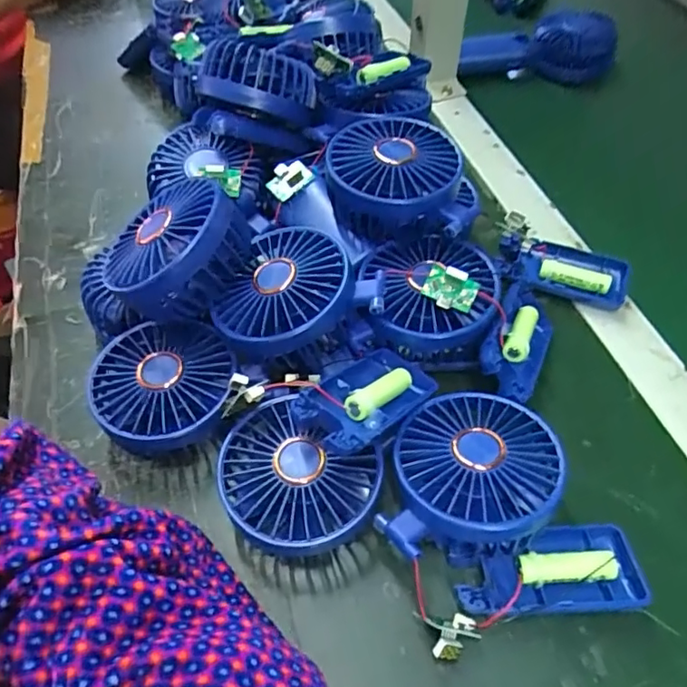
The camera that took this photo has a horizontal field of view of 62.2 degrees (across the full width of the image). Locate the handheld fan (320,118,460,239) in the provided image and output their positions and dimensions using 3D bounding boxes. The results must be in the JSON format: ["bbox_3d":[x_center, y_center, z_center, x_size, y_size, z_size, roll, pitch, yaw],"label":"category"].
[{"bbox_3d":[0.032,-0.110,0.381,0.084,0.046,0.081,-6,53,-4],"label":"handheld fan"}]

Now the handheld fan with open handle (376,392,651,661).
[{"bbox_3d":[0.080,0.089,0.302,0.117,0.053,0.132,-21,55,-14],"label":"handheld fan with open handle"}]

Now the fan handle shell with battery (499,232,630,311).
[{"bbox_3d":[0.166,-0.053,0.434,0.095,0.020,0.044,16,55,13],"label":"fan handle shell with battery"}]

